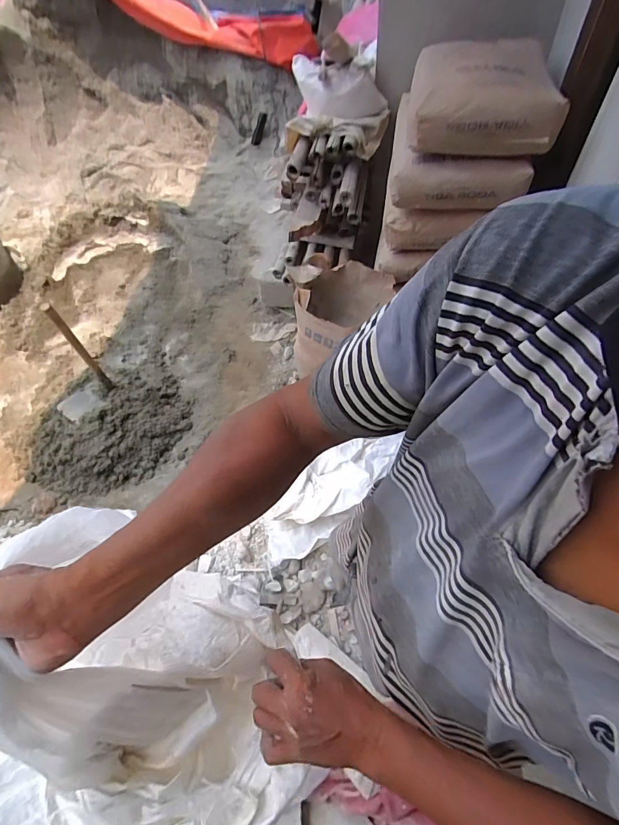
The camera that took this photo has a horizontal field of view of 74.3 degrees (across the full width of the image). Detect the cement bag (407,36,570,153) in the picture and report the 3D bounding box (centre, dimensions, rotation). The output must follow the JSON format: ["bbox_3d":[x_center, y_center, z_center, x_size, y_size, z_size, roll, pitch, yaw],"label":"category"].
[{"bbox_3d":[0.464,-0.914,1.117,0.358,0.161,0.482,4,58,8],"label":"cement bag"}]

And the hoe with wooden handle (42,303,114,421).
[{"bbox_3d":[-0.987,-0.178,1.625,0.118,0.544,0.243,35,67,24],"label":"hoe with wooden handle"}]

